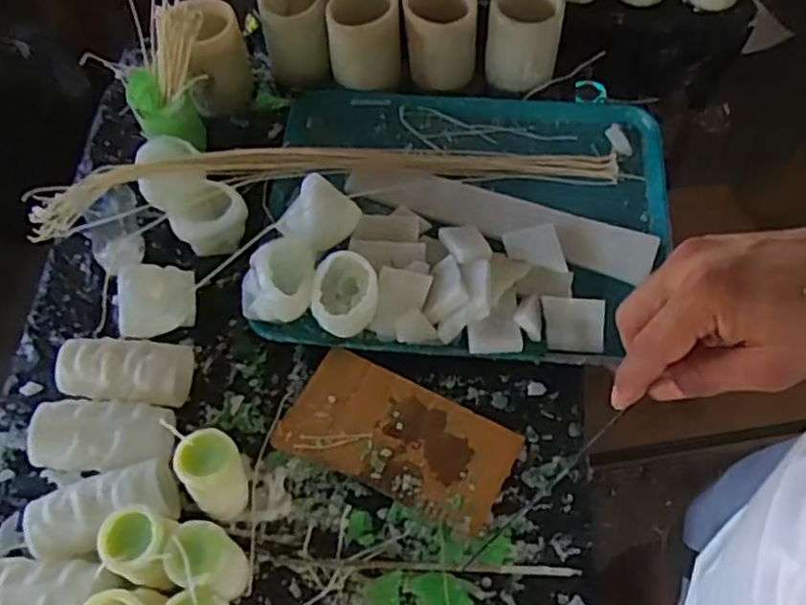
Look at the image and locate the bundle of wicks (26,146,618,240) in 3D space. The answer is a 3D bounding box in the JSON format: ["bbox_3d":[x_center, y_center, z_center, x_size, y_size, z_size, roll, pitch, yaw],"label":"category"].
[{"bbox_3d":[-0.085,-0.150,0.813,0.670,0.062,0.088,-5,61,0],"label":"bundle of wicks"}]

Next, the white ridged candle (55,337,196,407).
[{"bbox_3d":[-0.277,0.068,0.714,0.132,0.059,0.066,8,62,7],"label":"white ridged candle"}]

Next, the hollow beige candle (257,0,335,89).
[{"bbox_3d":[-0.132,-0.340,0.887,0.088,0.123,0.073,-13,62,-5],"label":"hollow beige candle"}]

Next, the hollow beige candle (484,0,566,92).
[{"bbox_3d":[0.147,-0.319,0.868,0.088,0.101,0.070,4,62,5],"label":"hollow beige candle"}]

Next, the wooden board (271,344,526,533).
[{"bbox_3d":[-0.005,0.128,0.683,0.217,0.016,0.110,23,65,14],"label":"wooden board"}]

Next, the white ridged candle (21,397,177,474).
[{"bbox_3d":[-0.282,0.128,0.678,0.129,0.061,0.068,3,62,4],"label":"white ridged candle"}]

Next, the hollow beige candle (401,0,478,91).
[{"bbox_3d":[0.046,-0.324,0.869,0.089,0.105,0.084,4,62,5],"label":"hollow beige candle"}]

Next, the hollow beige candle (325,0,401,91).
[{"bbox_3d":[-0.046,-0.323,0.868,0.086,0.110,0.080,-2,61,1],"label":"hollow beige candle"}]

